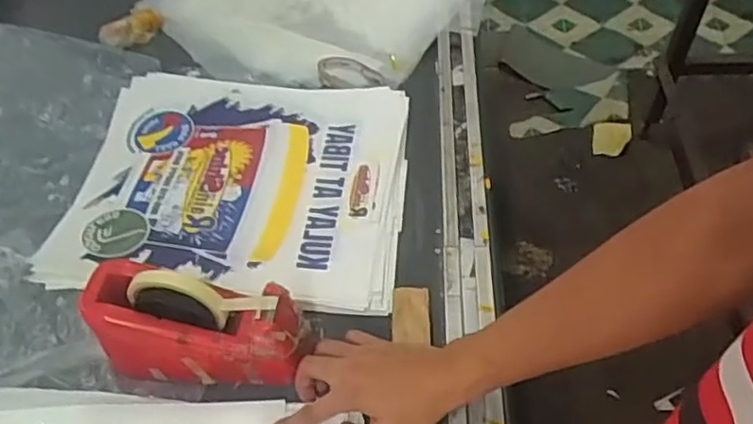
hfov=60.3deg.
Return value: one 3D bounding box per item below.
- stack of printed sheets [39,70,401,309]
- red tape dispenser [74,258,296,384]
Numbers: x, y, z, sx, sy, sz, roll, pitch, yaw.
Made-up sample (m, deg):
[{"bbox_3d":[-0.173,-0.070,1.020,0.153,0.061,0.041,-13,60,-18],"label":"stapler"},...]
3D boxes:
[{"bbox_3d":[-0.177,-0.048,0.805,0.410,0.030,0.367,1,49,5],"label":"stack of printed sheets"},{"bbox_3d":[-0.174,0.104,0.618,0.207,0.101,0.074,9,52,10],"label":"red tape dispenser"}]

